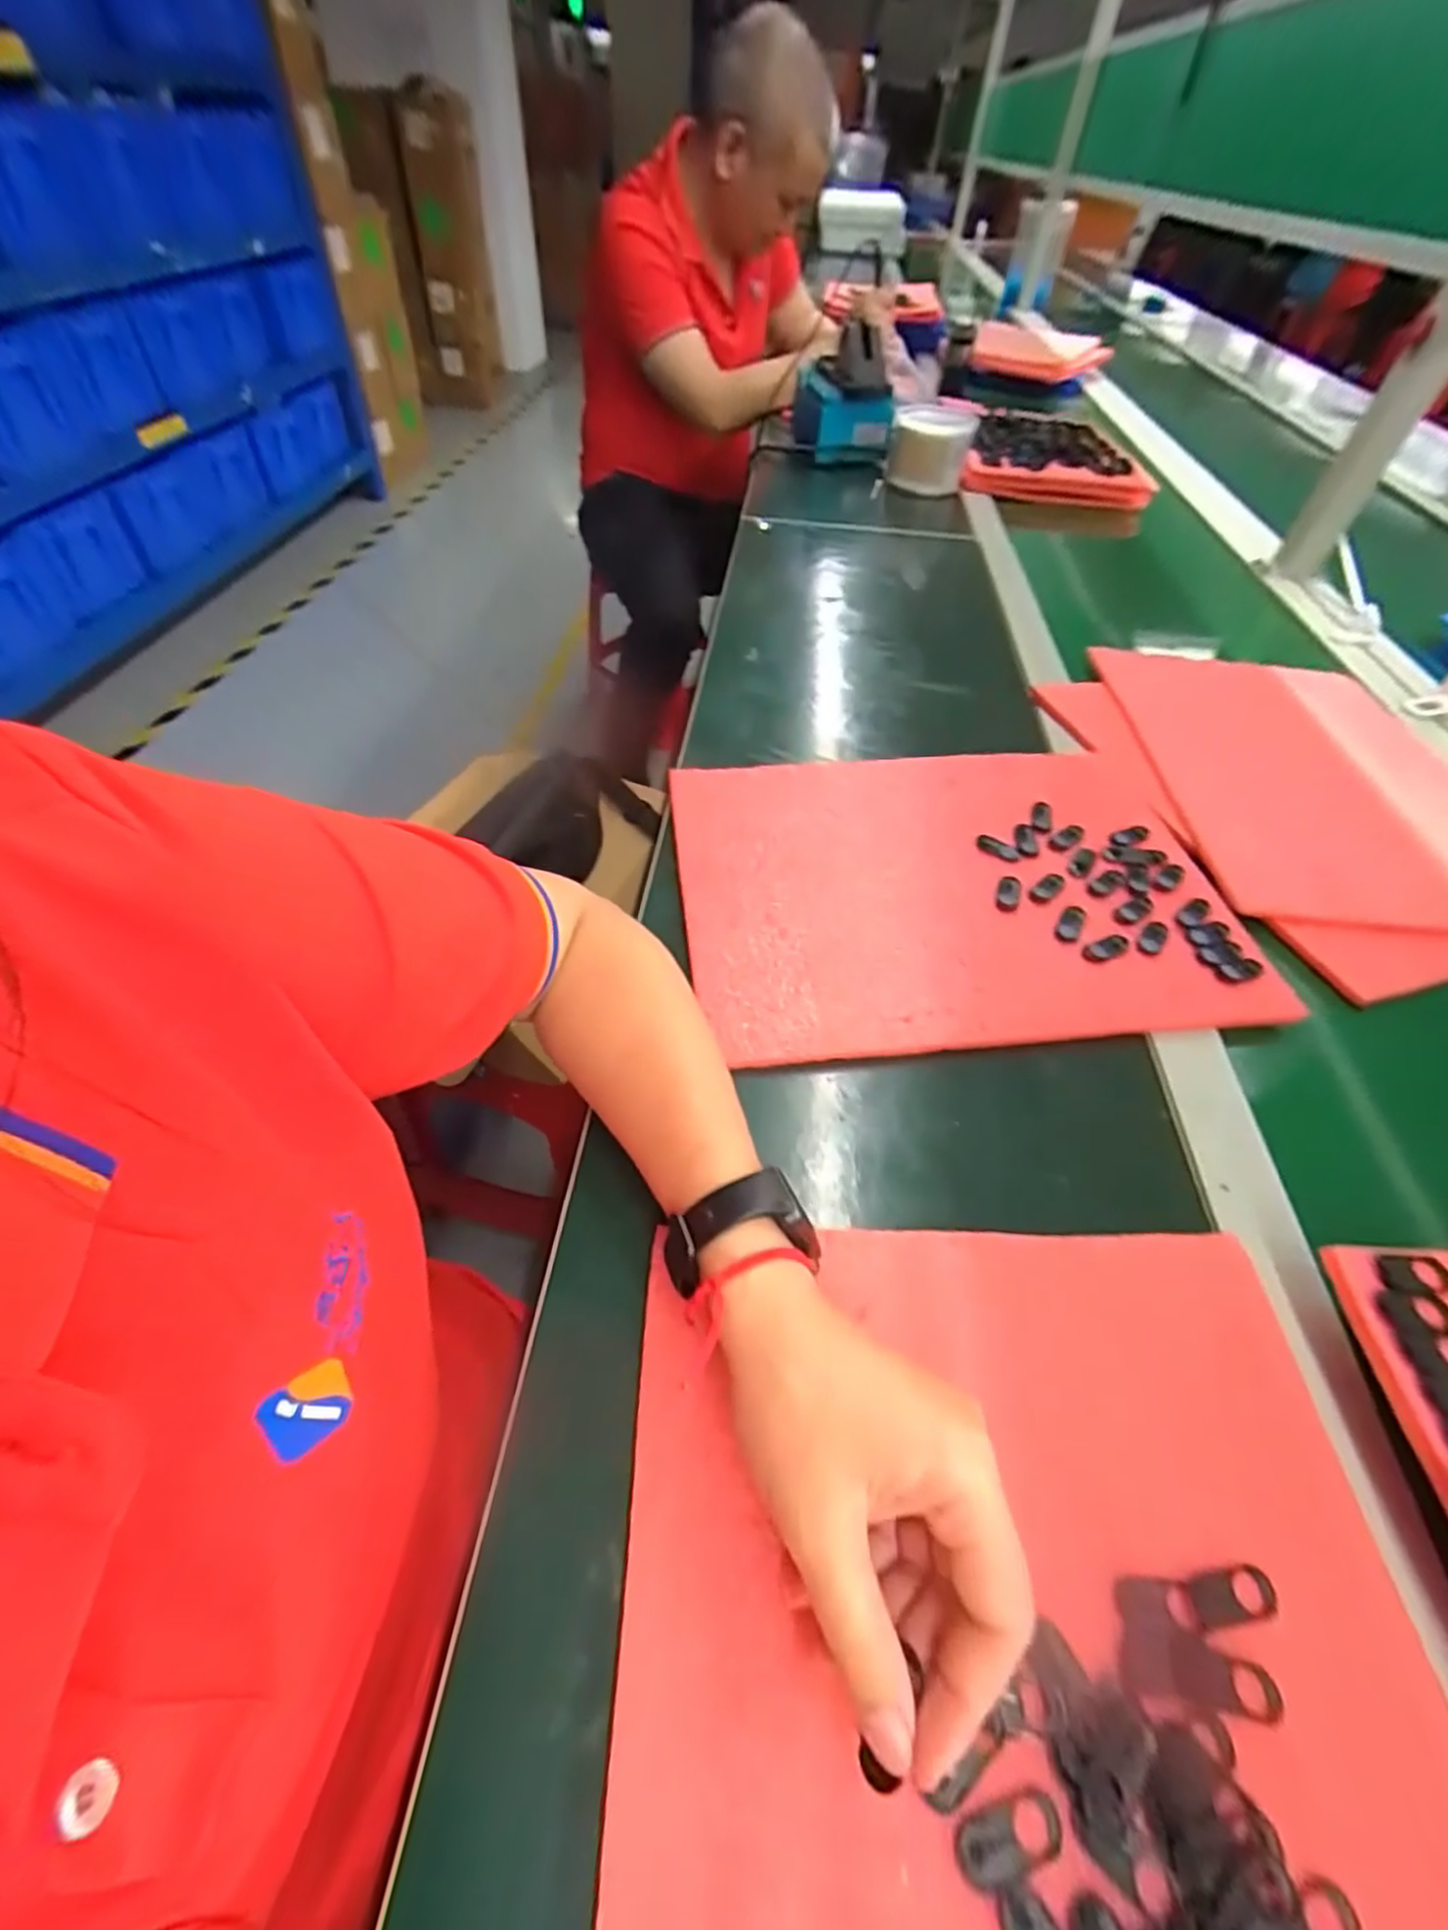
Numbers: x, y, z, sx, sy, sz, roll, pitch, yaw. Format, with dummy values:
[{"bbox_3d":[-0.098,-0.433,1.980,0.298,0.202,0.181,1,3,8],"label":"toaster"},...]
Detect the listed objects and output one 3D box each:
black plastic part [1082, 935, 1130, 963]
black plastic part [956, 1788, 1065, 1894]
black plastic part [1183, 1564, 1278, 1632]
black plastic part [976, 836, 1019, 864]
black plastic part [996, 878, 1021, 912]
[{"bbox_3d":[0.230,-0.009,0.417,0.034,0.004,0.013,-18,53,-19],"label":"black plastic part"},{"bbox_3d":[0.082,0.251,0.198,0.031,0.004,0.014,-13,52,-14],"label":"black plastic part"},{"bbox_3d":[0.172,0.213,0.234,0.029,0.004,0.013,-4,50,-7],"label":"black plastic part"},{"bbox_3d":[0.187,-0.079,0.475,0.030,0.004,0.017,32,55,21],"label":"black plastic part"},{"bbox_3d":[0.182,-0.045,0.443,0.014,0.004,0.031,19,51,12],"label":"black plastic part"}]

